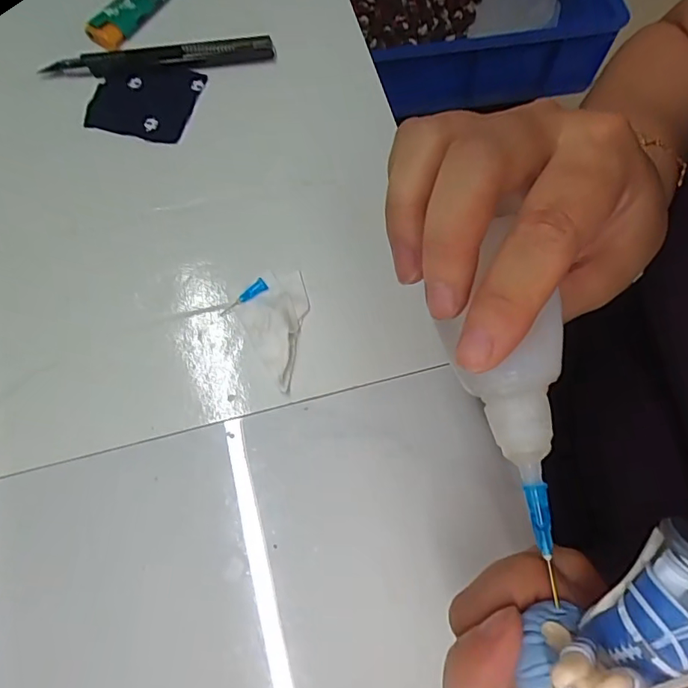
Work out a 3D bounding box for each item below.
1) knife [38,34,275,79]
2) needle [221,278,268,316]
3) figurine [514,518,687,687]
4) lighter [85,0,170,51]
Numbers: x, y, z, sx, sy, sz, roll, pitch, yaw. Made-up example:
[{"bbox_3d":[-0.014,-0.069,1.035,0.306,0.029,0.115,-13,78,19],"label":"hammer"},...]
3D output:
[{"bbox_3d":[-0.117,-0.186,0.330,0.141,0.007,0.018,-9,71,-5],"label":"knife"},{"bbox_3d":[-0.056,-0.025,0.283,0.030,0.004,0.006,-35,75,3],"label":"needle"},{"bbox_3d":[0.063,0.063,0.113,0.057,0.026,0.022,-38,74,18],"label":"figurine"},{"bbox_3d":[-0.139,-0.228,0.342,0.024,0.012,0.077,28,72,8],"label":"lighter"}]

